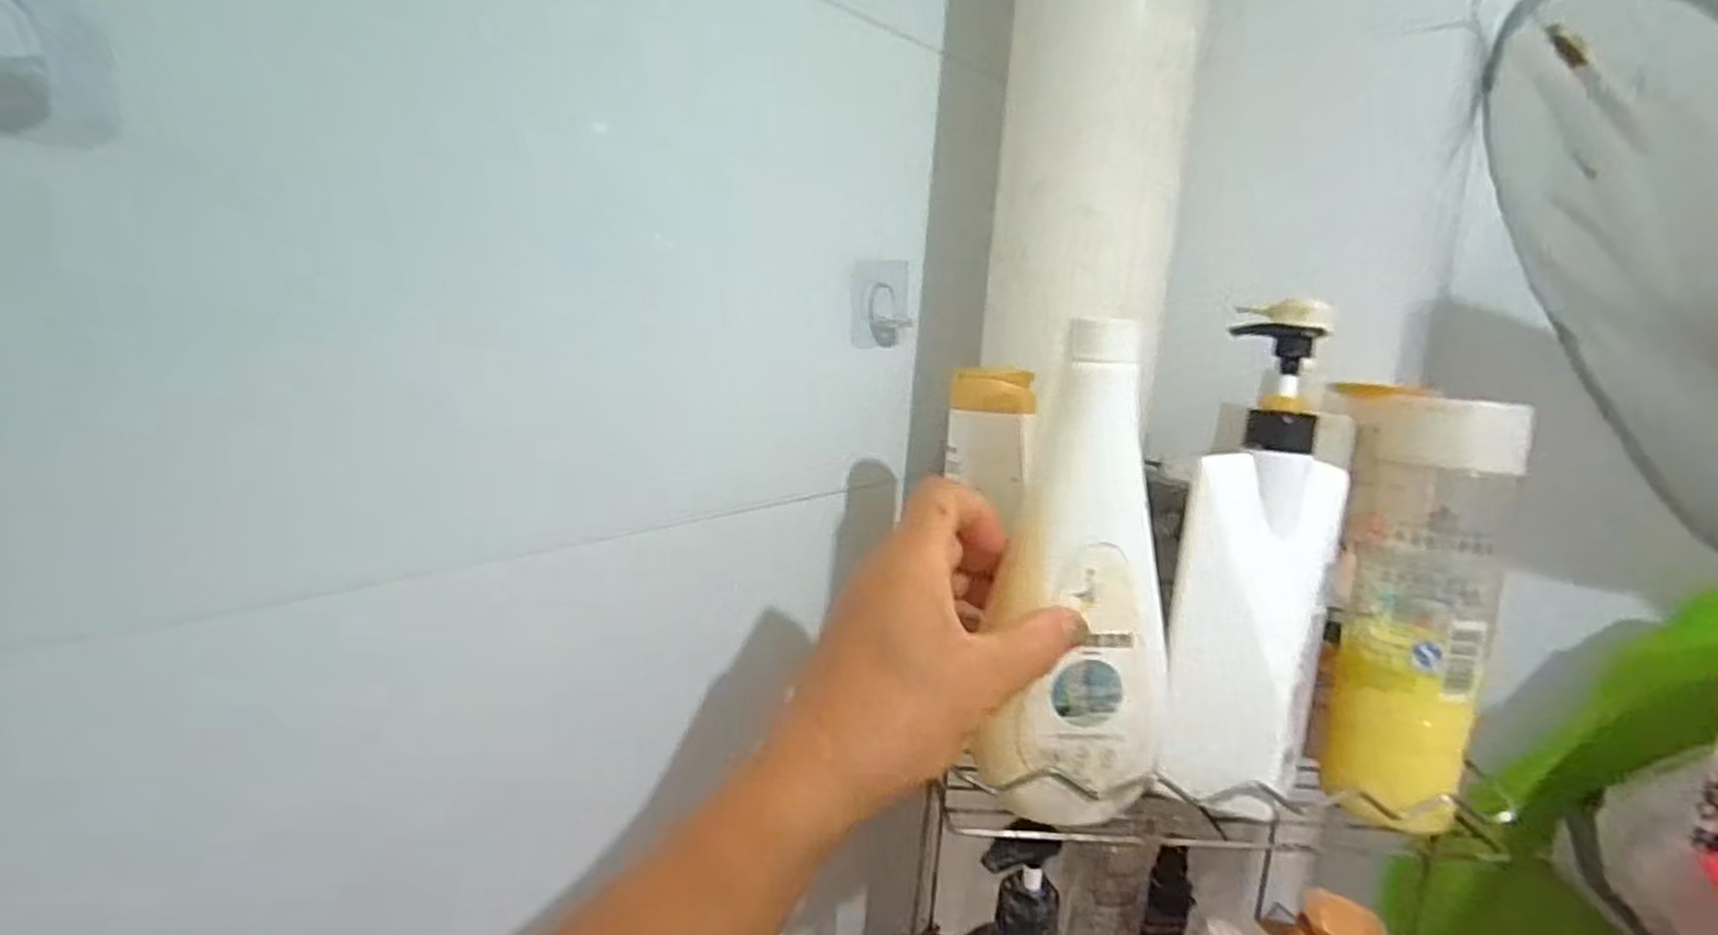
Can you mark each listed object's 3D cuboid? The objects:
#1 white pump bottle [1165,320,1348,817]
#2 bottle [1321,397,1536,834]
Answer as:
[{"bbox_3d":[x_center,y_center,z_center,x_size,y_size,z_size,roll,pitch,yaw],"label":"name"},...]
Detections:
[{"bbox_3d":[0.187,0.044,0.355,0.061,0.208,0.076,12,15,30],"label":"white pump bottle"},{"bbox_3d":[0.269,0.068,0.372,0.069,0.193,0.080,13,15,35],"label":"bottle"}]

